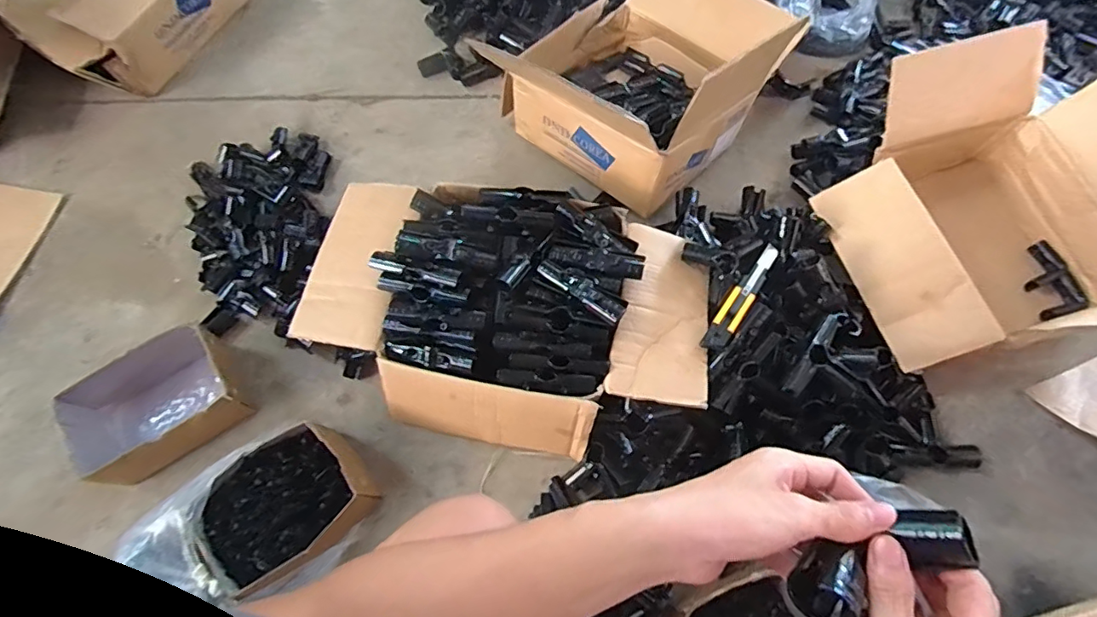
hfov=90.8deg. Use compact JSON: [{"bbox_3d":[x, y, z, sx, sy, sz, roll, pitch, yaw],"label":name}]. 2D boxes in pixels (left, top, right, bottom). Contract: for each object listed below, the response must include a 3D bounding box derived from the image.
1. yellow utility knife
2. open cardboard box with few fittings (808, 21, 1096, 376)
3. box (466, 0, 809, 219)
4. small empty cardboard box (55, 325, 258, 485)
[{"bbox_3d":[0.279,-0.018,0.768,0.032,0.011,0.192,36,73,14],"label":"yellow utility knife"},{"bbox_3d":[0.683,-0.151,0.837,0.480,0.270,0.414,-14,68,-7],"label":"open cardboard box with few fittings"},{"bbox_3d":[0.194,-0.443,0.919,0.348,0.231,0.463,41,74,15],"label":"box"},{"bbox_3d":[-0.563,0.146,0.782,0.216,0.103,0.153,-35,72,-13],"label":"small empty cardboard box"}]

